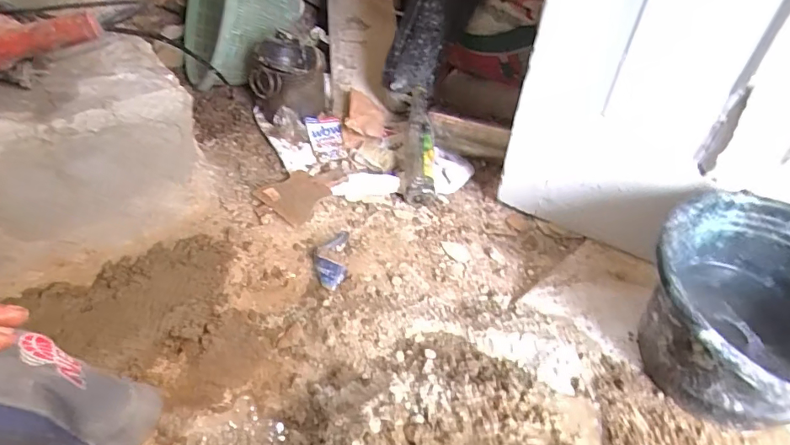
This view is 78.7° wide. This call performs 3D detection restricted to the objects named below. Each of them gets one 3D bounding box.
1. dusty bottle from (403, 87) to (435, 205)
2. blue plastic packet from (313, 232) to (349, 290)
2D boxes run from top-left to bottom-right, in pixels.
[{"bbox_3d":[0.049,-0.160,0.962,0.062,0.065,0.267,1,62,1],"label":"dusty bottle"},{"bbox_3d":[-0.107,0.060,0.797,0.055,0.026,0.106,0,46,0],"label":"blue plastic packet"}]

